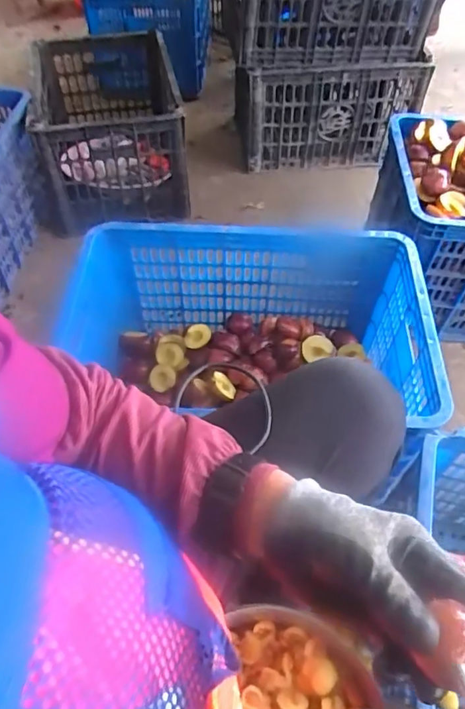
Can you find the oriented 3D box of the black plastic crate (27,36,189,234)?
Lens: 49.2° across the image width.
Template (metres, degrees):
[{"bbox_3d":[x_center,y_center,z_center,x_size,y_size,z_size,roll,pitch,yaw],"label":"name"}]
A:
[{"bbox_3d":[-0.326,-0.619,1.367,0.355,0.269,0.506,-10,55,-5],"label":"black plastic crate"}]

